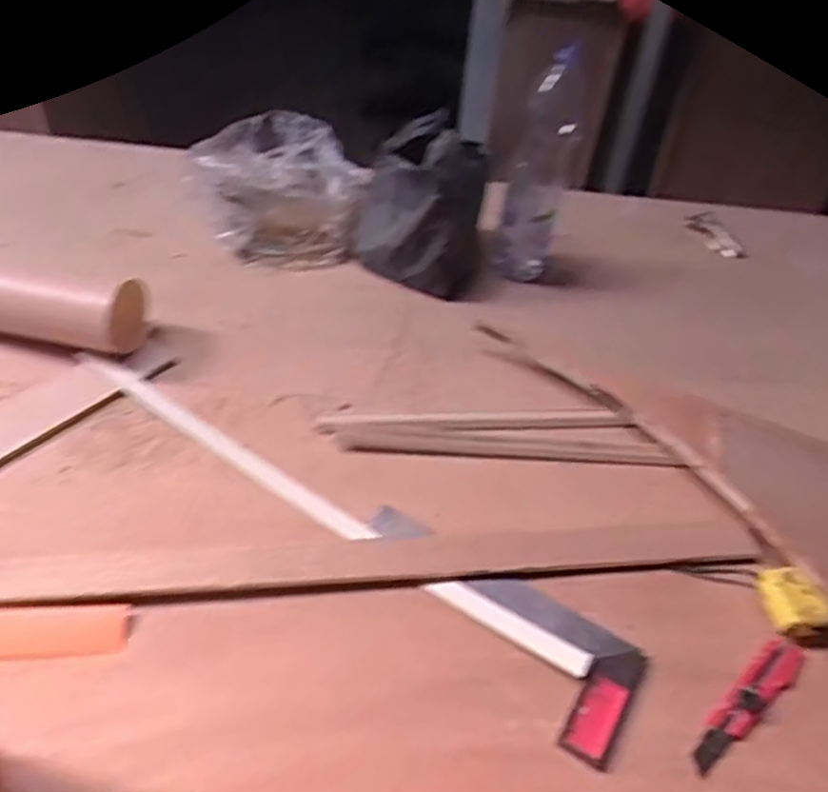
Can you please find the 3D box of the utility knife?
[{"bbox_3d":[0.304,0.277,0.645,0.161,0.020,0.035,-27,55,-28],"label":"utility knife"}]

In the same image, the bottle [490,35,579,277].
[{"bbox_3d":[0.177,-0.318,0.996,0.084,0.324,0.106,12,43,4],"label":"bottle"}]

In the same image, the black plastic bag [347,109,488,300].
[{"bbox_3d":[0.005,-0.266,0.990,0.184,0.183,0.179,5,43,-3],"label":"black plastic bag"}]

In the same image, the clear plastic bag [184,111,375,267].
[{"bbox_3d":[-0.197,-0.315,1.071,0.230,0.124,0.251,-17,49,-25],"label":"clear plastic bag"}]

